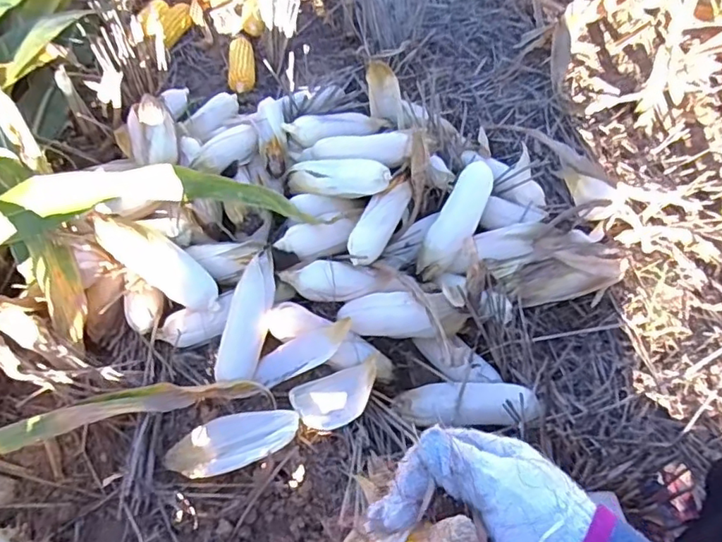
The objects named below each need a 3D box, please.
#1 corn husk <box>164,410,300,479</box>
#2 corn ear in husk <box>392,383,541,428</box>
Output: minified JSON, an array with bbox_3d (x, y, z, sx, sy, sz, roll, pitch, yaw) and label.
[{"bbox_3d":[-0.183,0.239,0.777,0.207,0.032,0.076,-18,57,10],"label":"corn husk"},{"bbox_3d":[0.145,0.191,0.808,0.197,0.072,0.065,0,57,3],"label":"corn ear in husk"}]

